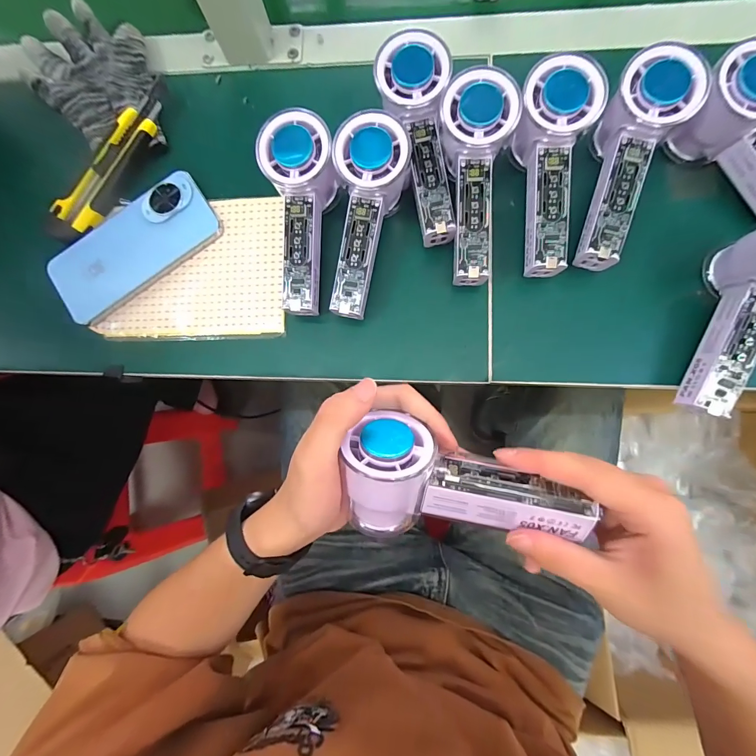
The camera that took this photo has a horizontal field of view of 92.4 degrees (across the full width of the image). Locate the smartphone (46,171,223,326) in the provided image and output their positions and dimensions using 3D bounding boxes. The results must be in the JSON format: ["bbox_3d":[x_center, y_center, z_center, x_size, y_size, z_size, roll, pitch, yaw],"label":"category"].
[{"bbox_3d":[-0.223,-0.119,0.331,0.156,0.013,0.075,-34,82,0],"label":"smartphone"}]

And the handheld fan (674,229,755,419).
[{"bbox_3d":[0.268,-0.046,0.271,0.054,0.060,0.145,20,100,7],"label":"handheld fan"}]

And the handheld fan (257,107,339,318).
[{"bbox_3d":[-0.067,-0.129,0.291,0.056,0.051,0.146,5,84,5],"label":"handheld fan"}]

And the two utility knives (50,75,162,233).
[{"bbox_3d":[-0.241,-0.203,0.335,0.031,0.015,0.148,35,87,8],"label":"two utility knives"}]

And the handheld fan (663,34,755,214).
[{"bbox_3d":[0.284,-0.178,0.270,0.054,0.060,0.117,-42,82,-1],"label":"handheld fan"}]

